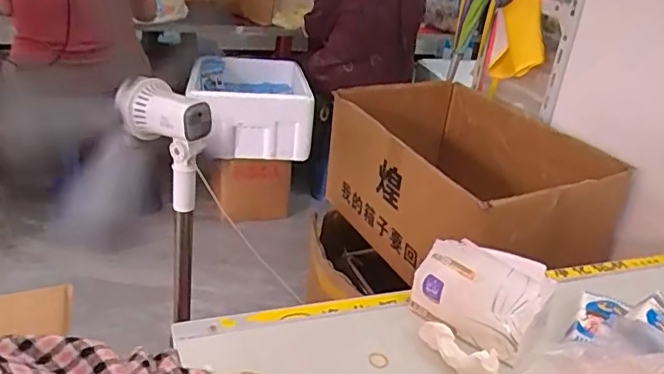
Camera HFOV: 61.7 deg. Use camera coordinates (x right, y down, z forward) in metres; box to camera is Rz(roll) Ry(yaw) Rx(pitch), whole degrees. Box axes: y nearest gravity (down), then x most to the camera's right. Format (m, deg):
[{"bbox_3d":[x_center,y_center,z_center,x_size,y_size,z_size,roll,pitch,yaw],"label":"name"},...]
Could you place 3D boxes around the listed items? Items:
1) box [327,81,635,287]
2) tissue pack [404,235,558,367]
[{"bbox_3d":[0.261,-0.009,1.109,0.378,0.244,0.528,-8,28,-29],"label":"box"},{"bbox_3d":[0.157,0.114,0.603,0.132,0.095,0.068,24,29,33],"label":"tissue pack"}]

